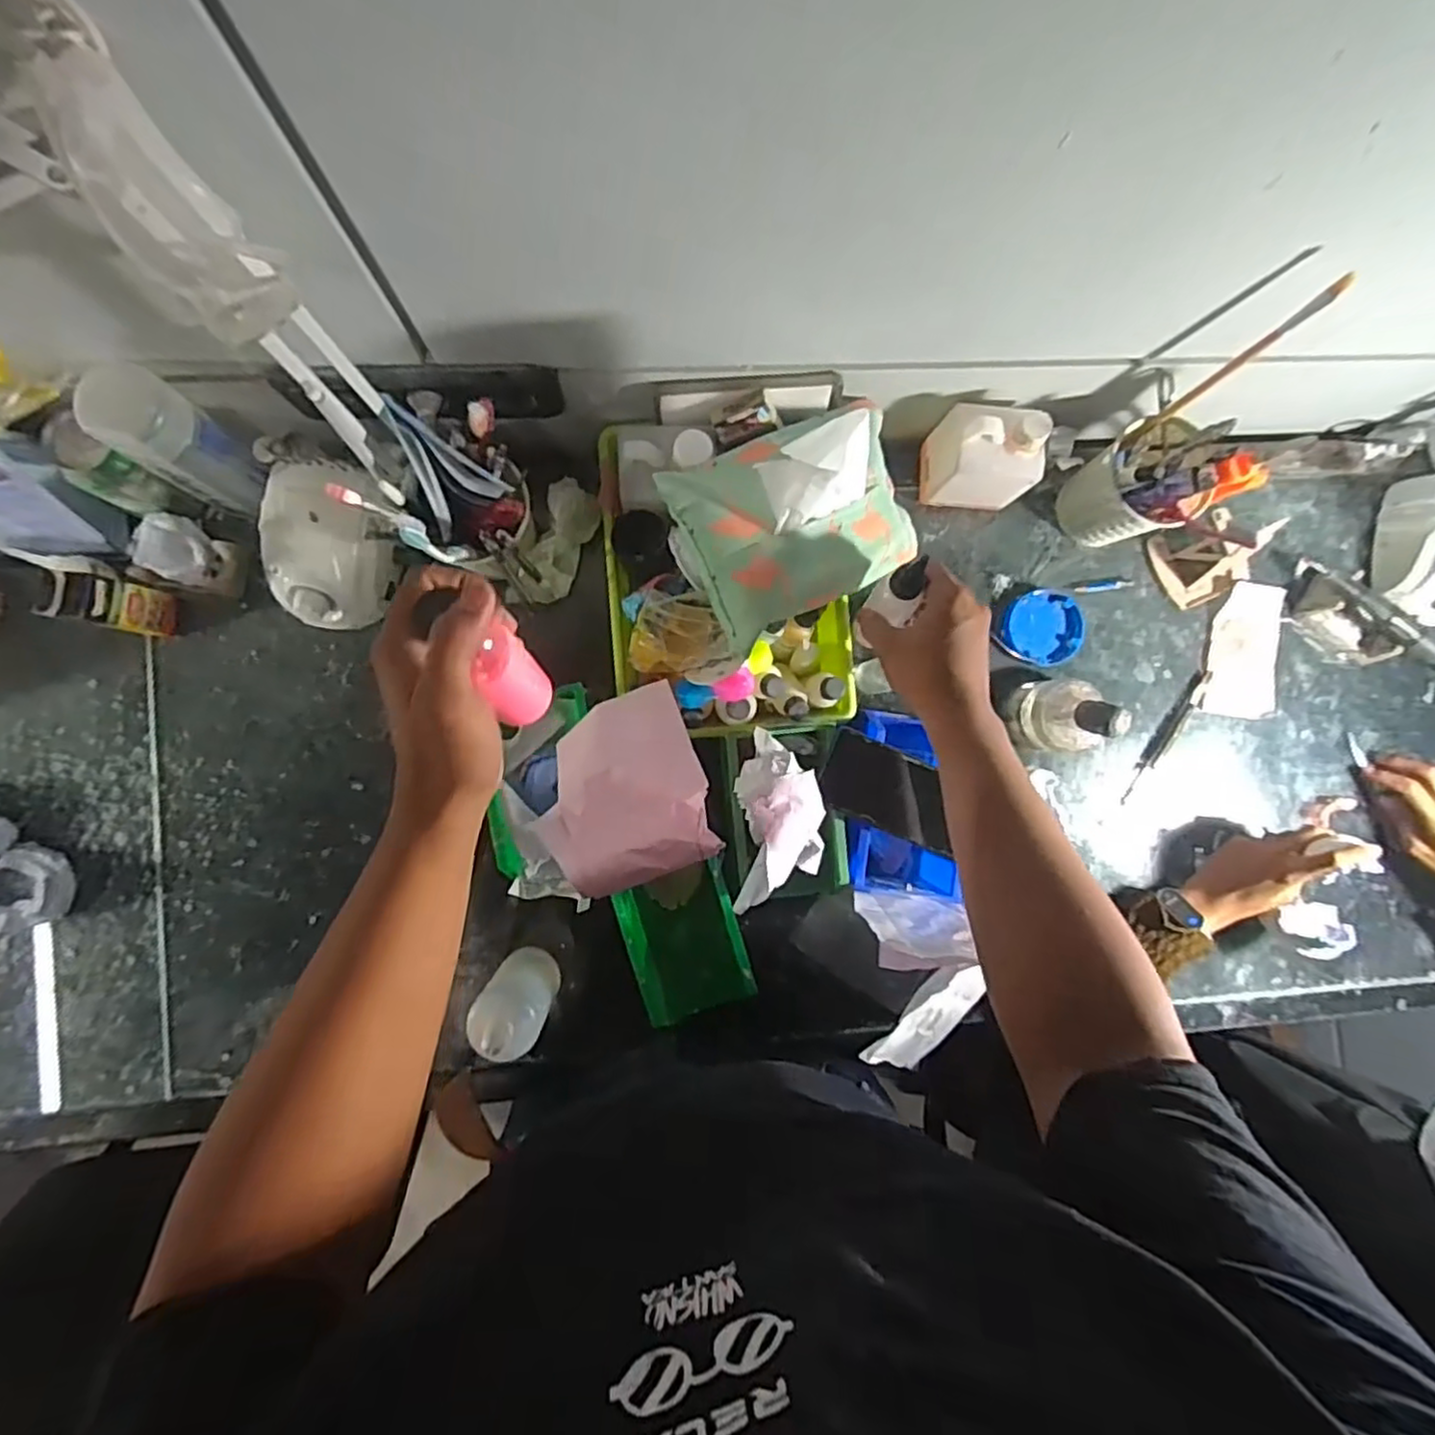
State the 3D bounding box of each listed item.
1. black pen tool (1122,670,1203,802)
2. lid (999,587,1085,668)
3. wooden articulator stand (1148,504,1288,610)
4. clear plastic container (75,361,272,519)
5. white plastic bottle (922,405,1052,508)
[{"bbox_3d":[0.480,0.020,0.759,0.016,0.007,0.165,35,86,-3],"label":"black pen tool"},{"bbox_3d":[0.344,-0.096,0.742,0.082,0.018,0.075,0,89,-5],"label":"lid"},{"bbox_3d":[0.529,-0.170,0.741,0.105,0.056,0.087,-24,91,-5],"label":"wooden articulator stand"},{"bbox_3d":[-0.439,-0.225,0.579,0.062,0.151,0.062,0,89,-5],"label":"clear plastic container"},{"bbox_3d":[0.258,-0.253,0.687,0.091,0.118,0.077,-2,89,-5],"label":"white plastic bottle"}]

